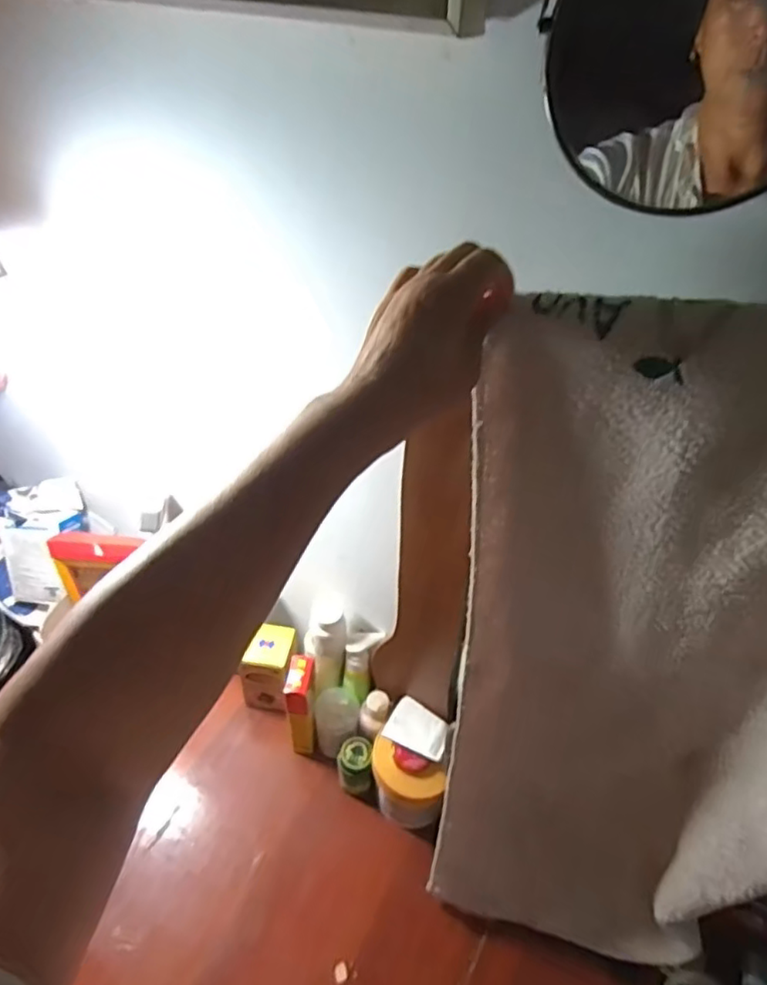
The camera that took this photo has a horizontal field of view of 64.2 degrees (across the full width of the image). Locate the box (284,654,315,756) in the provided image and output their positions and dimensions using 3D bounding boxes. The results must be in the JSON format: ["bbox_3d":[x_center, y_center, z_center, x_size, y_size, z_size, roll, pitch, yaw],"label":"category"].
[{"bbox_3d":[-0.095,0.255,0.719,0.026,0.156,0.048,5,41,3],"label":"box"}]

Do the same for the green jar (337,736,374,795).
[{"bbox_3d":[-0.032,0.316,0.706,0.038,0.076,0.034,1,40,-1],"label":"green jar"}]

